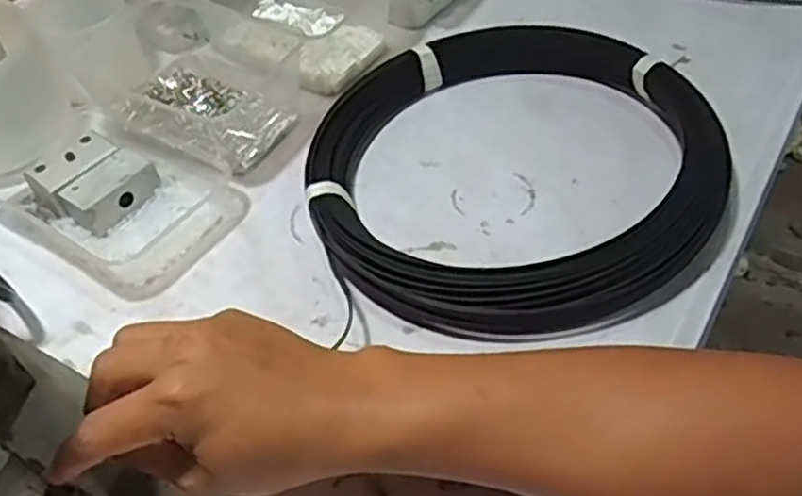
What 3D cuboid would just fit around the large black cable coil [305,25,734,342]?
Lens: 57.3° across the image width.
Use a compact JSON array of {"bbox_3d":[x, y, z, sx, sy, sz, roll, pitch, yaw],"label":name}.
[{"bbox_3d":[0.083,-0.064,0.525,0.280,0.040,0.289,-3,47,3],"label":"large black cable coil"}]

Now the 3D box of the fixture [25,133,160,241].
[{"bbox_3d":[-0.229,-0.049,0.549,0.066,0.035,0.067,26,55,26],"label":"fixture"}]

